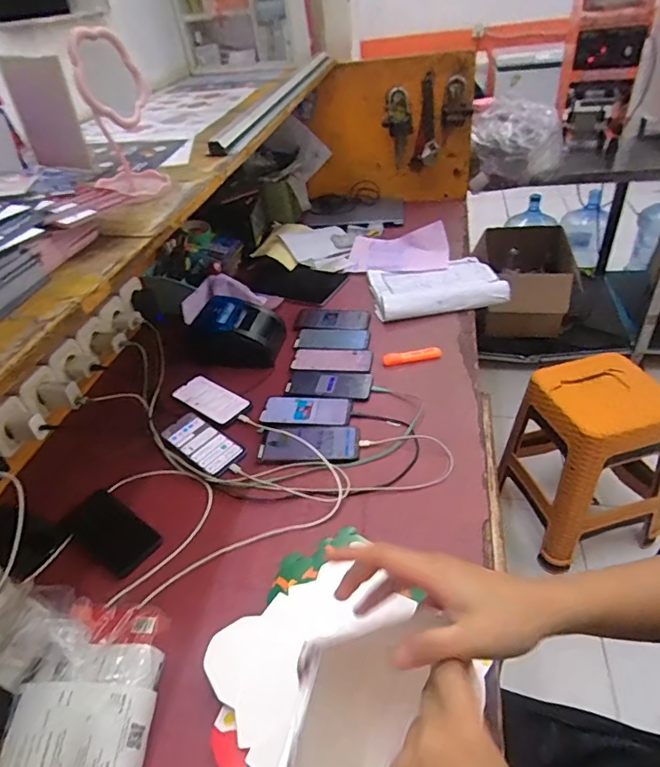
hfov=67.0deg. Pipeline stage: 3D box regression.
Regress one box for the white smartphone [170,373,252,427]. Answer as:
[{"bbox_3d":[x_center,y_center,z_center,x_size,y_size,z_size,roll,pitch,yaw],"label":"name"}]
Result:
[{"bbox_3d":[-0.233,0.030,0.969,0.172,0.014,0.082,26,50,35],"label":"white smartphone"}]

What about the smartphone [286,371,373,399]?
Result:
[{"bbox_3d":[0.000,0.000,0.975,0.163,0.014,0.077,4,40,14],"label":"smartphone"}]

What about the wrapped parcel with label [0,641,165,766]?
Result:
[{"bbox_3d":[-0.258,0.356,0.524,0.135,0.072,0.139,-4,39,2],"label":"wrapped parcel with label"}]

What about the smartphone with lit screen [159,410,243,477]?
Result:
[{"bbox_3d":[-0.227,0.103,0.879,0.169,0.007,0.072,24,55,34],"label":"smartphone with lit screen"}]

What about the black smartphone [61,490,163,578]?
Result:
[{"bbox_3d":[-0.330,0.220,0.749,0.156,0.016,0.079,24,56,28],"label":"black smartphone"}]

